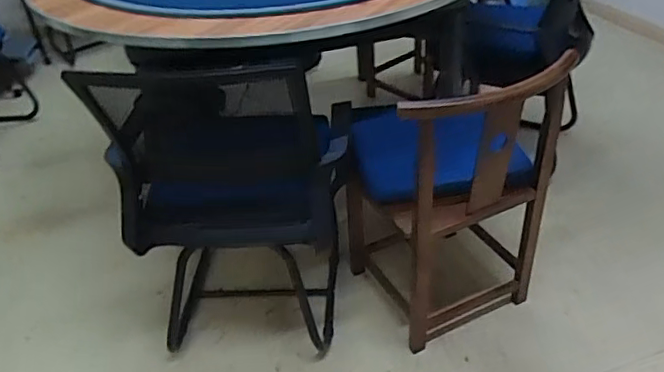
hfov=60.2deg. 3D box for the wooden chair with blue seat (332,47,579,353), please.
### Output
[{"bbox_3d":[0.277,-0.023,1.493,0.434,0.737,0.439,-16,40,-17],"label":"wooden chair with blue seat"}]

